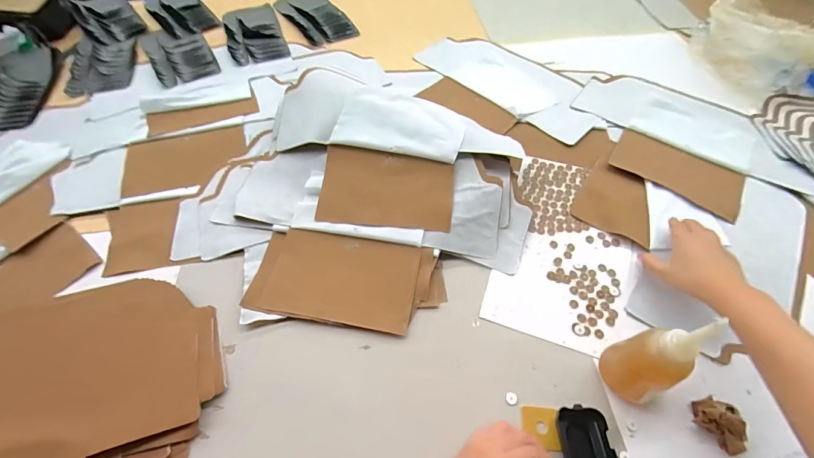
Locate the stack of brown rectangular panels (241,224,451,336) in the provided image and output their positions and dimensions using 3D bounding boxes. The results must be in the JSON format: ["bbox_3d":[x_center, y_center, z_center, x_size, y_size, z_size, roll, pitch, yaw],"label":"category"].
[{"bbox_3d":[-0.084,0.072,0.521,0.263,0.020,0.127,8,56,8],"label":"stack of brown rectangular panels"}]

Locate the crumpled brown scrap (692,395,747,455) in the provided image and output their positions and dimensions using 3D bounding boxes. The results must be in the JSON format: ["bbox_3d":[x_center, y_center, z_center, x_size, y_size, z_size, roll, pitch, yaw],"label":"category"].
[{"bbox_3d":[0.341,0.212,0.401,0.030,0.039,0.050,-26,59,-15],"label":"crumpled brown scrap"}]

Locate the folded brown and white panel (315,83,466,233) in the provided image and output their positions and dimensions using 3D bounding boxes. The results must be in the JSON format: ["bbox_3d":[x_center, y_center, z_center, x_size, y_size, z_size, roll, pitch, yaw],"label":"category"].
[{"bbox_3d":[-0.021,-0.114,0.587,0.202,0.020,0.231,9,79,7],"label":"folded brown and white panel"}]

